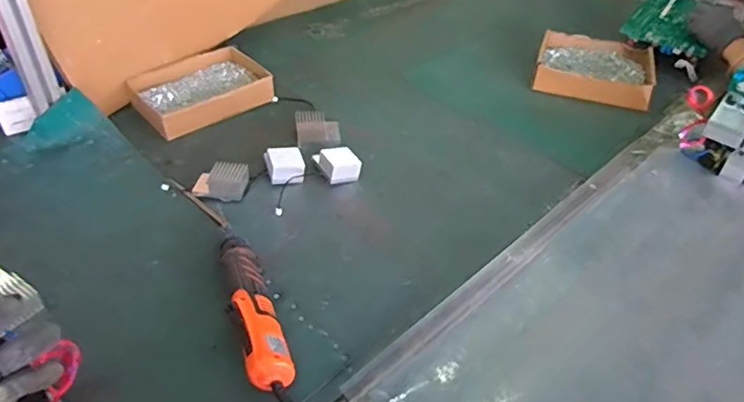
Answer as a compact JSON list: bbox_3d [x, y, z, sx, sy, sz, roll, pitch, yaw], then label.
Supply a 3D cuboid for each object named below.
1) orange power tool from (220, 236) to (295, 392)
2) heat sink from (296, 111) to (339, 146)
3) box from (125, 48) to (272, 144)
[{"bbox_3d":[-0.134,0.115,0.620,0.048,0.050,0.213,-14,45,-17],"label":"orange power tool"},{"bbox_3d":[-0.089,-0.116,0.908,0.068,0.022,0.084,-7,43,-9],"label":"heat sink"},{"bbox_3d":[-0.292,-0.194,0.970,0.224,0.038,0.175,-24,48,-26],"label":"box"}]

